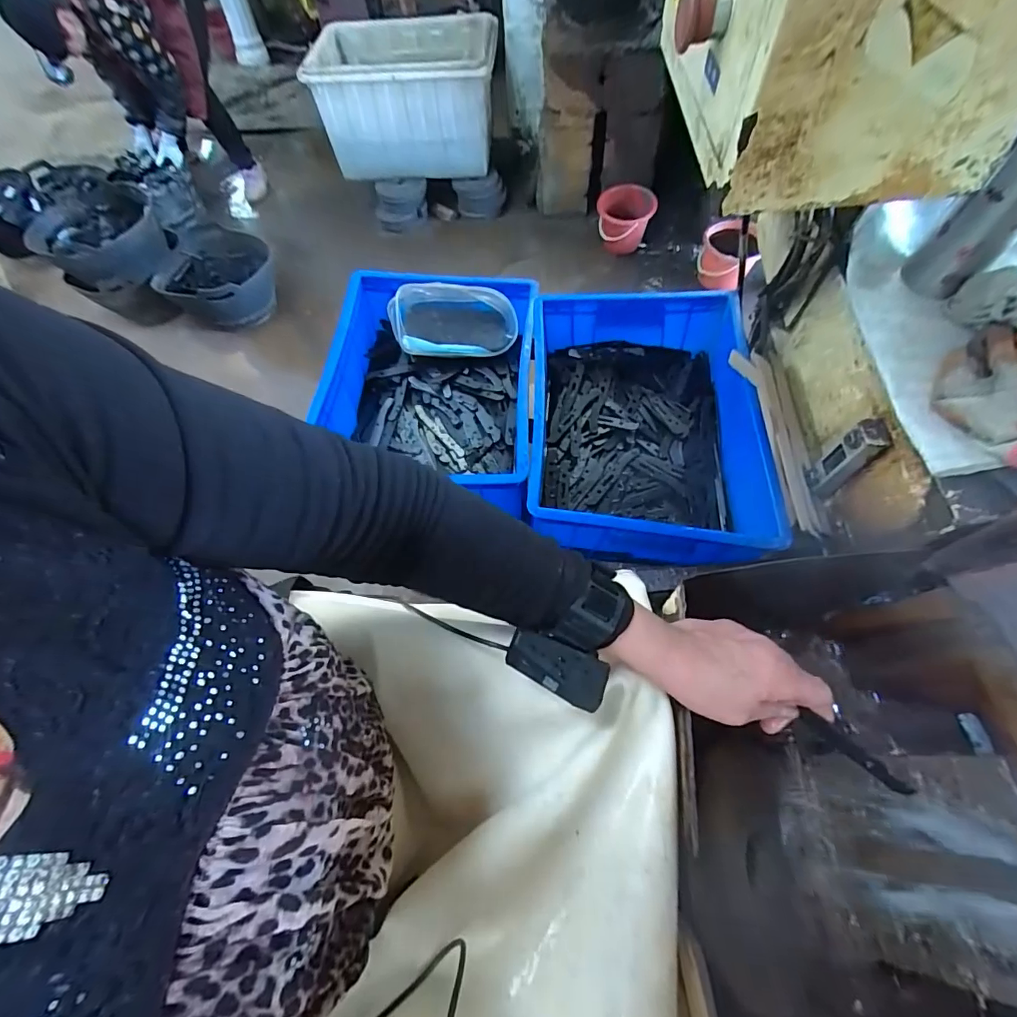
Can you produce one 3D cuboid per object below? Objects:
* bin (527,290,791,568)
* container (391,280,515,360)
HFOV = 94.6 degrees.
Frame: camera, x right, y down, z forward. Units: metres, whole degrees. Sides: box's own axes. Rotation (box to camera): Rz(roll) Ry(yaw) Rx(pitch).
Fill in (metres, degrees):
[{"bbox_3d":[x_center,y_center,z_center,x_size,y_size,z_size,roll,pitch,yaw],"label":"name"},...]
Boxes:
[{"bbox_3d":[0.185,-0.123,0.674,0.296,0.117,0.406,2,64,4],"label":"bin"},{"bbox_3d":[-0.090,-0.304,0.774,0.197,0.055,0.110,-5,91,-6],"label":"container"}]

